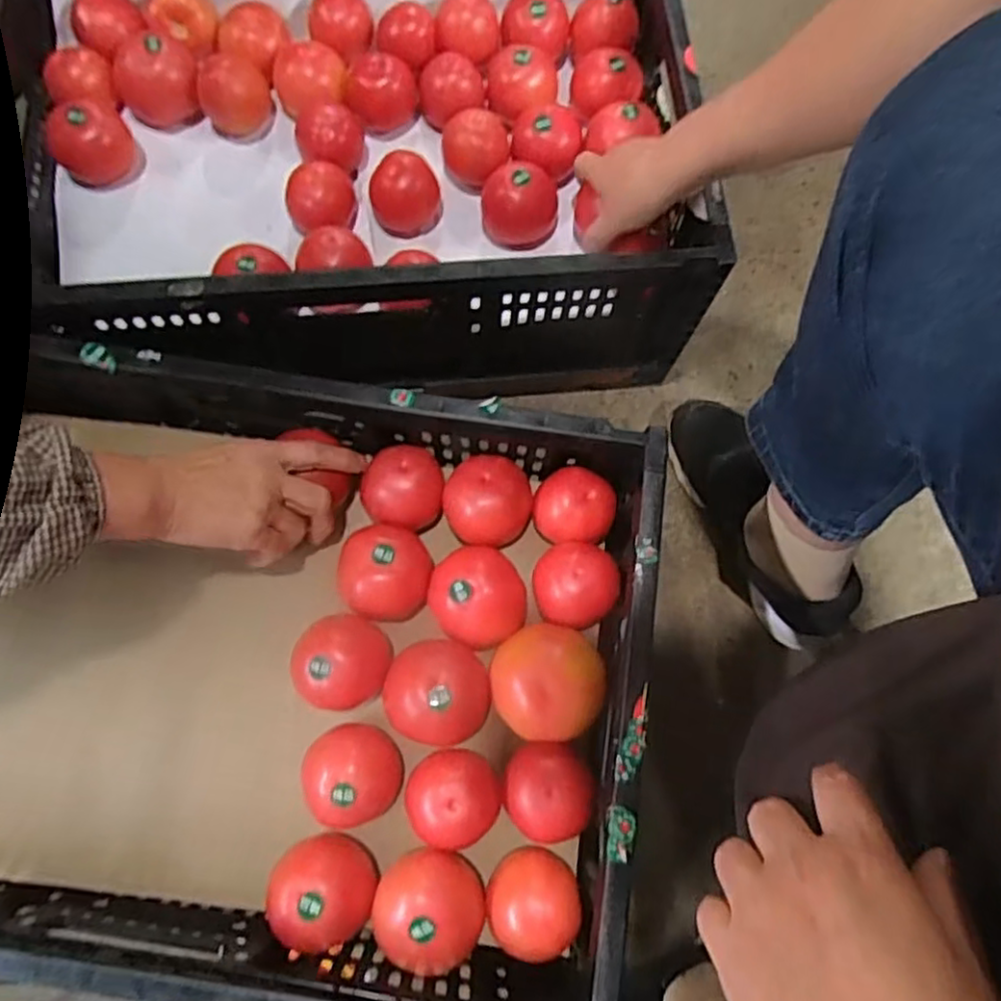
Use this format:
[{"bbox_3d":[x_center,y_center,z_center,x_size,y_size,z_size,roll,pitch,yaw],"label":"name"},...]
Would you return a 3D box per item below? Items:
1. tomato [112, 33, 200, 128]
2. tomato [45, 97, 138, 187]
[{"bbox_3d":[-0.329,-0.404,0.650,0.073,0.055,0.067,0,76,-1],"label":"tomato"},{"bbox_3d":[-0.377,-0.331,0.630,0.069,0.055,0.059,-34,79,-9],"label":"tomato"}]

